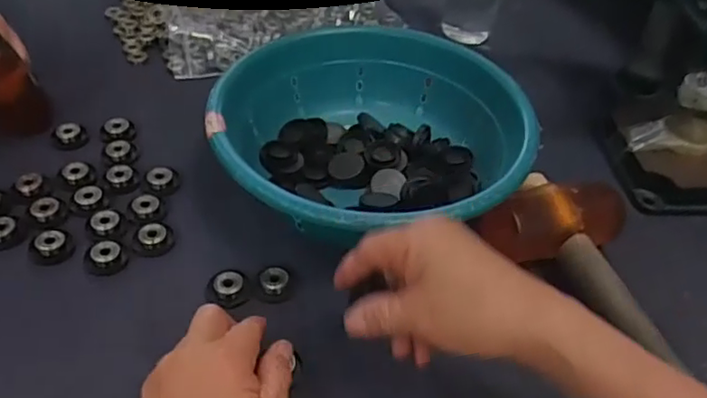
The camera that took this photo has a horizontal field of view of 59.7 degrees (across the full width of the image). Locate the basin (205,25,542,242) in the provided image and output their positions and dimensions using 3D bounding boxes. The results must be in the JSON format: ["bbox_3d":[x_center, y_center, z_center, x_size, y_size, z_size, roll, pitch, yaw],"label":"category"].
[{"bbox_3d":[0.018,-0.045,0.512,0.237,0.090,0.241,3,43,-3],"label":"basin"}]

